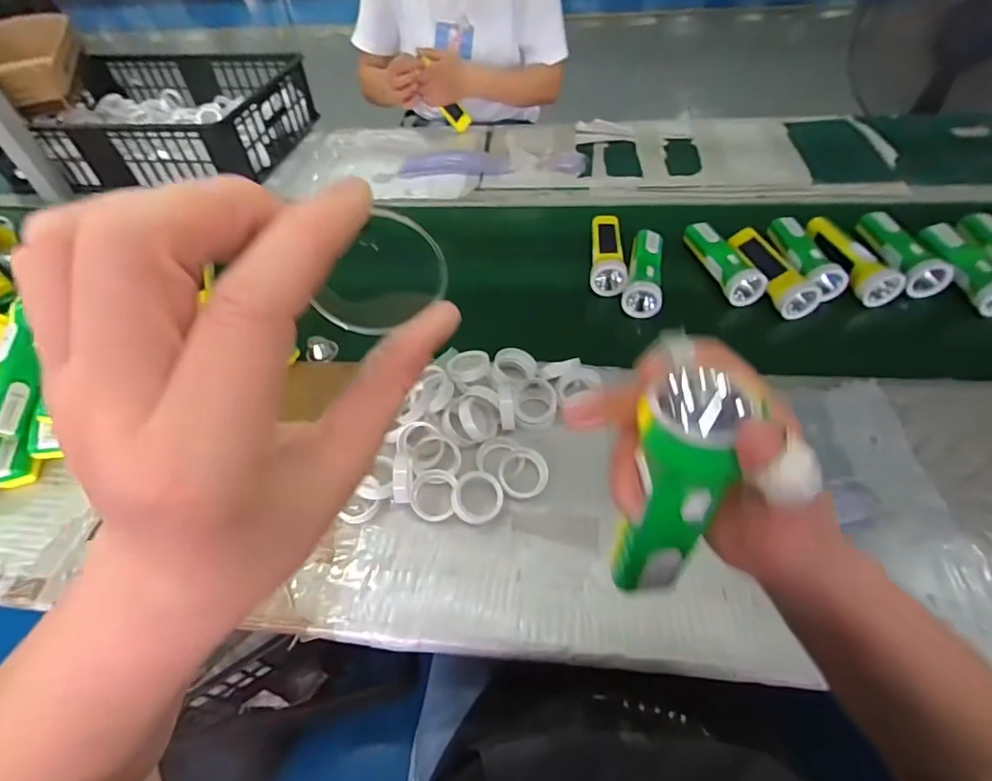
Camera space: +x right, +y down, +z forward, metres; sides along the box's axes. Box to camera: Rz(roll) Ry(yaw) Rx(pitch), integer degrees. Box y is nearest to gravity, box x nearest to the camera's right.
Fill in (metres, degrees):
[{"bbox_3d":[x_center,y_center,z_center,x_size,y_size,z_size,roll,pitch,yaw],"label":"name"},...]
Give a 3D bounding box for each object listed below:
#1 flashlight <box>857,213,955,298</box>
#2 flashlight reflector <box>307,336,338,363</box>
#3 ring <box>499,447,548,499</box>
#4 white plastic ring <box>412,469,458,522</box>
[{"bbox_3d":[0.579,-0.209,0.707,0.044,0.058,0.175,-4,51,1],"label":"flashlight"},{"bbox_3d":[-0.246,-0.057,0.701,0.032,0.027,0.037,13,53,14],"label":"flashlight reflector"},{"bbox_3d":[0.030,0.091,0.542,0.053,0.018,0.055,-2,51,3],"label":"ring"},{"bbox_3d":[-0.067,0.111,0.532,0.049,0.018,0.052,-2,51,3],"label":"white plastic ring"}]

